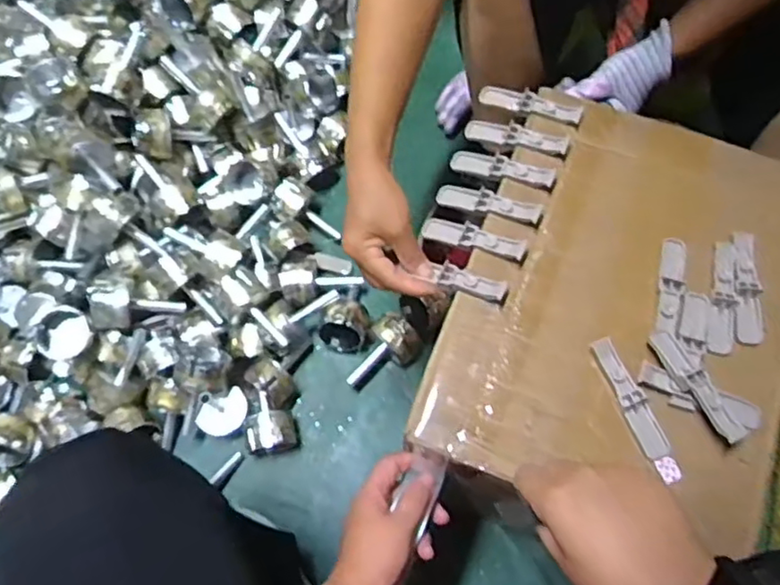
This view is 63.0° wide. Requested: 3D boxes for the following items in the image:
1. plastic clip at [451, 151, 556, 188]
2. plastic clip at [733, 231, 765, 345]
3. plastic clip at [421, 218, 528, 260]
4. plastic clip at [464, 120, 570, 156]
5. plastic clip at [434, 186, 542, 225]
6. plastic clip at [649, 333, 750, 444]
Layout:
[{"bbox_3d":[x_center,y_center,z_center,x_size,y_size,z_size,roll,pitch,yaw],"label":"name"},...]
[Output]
[{"bbox_3d":[0.104,-0.117,0.597,0.103,0.012,0.022,17,69,25],"label":"plastic clip"},{"bbox_3d":[0.311,-0.007,0.551,0.026,0.017,0.102,7,69,3],"label":"plastic clip"},{"bbox_3d":[0.074,-0.049,0.573,0.101,0.011,0.021,17,69,29],"label":"plastic clip"},{"bbox_3d":[0.119,-0.151,0.614,0.106,0.015,0.023,19,69,28],"label":"plastic clip"},{"bbox_3d":[0.087,-0.082,0.585,0.104,0.015,0.025,17,69,27],"label":"plastic clip"},{"bbox_3d":[0.241,0.071,0.497,0.023,0.019,0.096,-25,71,-9],"label":"plastic clip"}]

